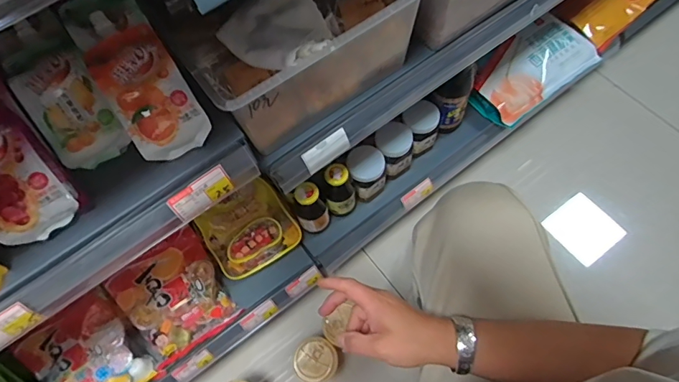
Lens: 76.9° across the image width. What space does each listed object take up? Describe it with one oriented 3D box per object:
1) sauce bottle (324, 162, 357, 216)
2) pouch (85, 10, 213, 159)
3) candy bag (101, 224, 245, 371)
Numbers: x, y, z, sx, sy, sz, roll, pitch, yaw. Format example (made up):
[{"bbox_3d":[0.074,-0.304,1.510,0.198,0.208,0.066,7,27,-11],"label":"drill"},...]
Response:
[{"bbox_3d":[0.002,0.006,0.804,0.052,0.149,0.052,-1,66,3],"label":"sauce bottle"},{"bbox_3d":[-0.210,-0.111,0.464,0.079,0.038,0.155,-34,97,-12],"label":"pouch"},{"bbox_3d":[-0.287,0.183,0.758,0.166,0.037,0.194,-37,98,-16],"label":"candy bag"}]

